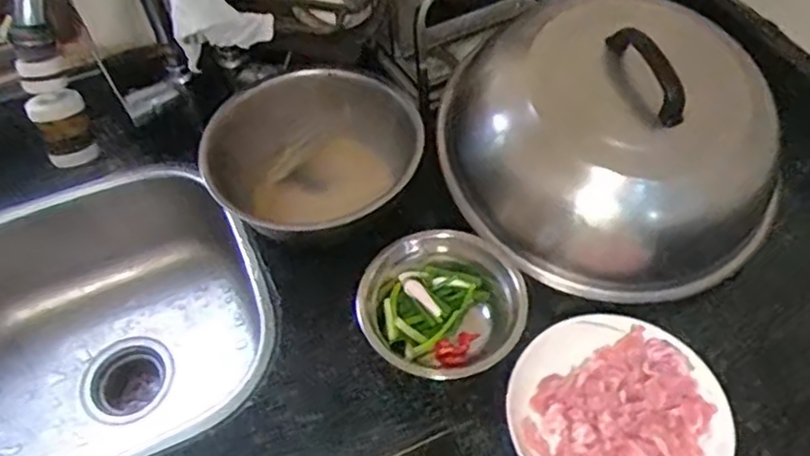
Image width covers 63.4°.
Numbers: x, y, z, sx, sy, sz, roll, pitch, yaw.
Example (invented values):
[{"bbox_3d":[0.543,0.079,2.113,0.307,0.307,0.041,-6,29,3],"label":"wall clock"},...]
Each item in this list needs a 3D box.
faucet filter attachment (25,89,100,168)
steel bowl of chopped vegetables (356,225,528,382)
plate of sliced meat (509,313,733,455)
[{"bbox_3d":[-0.295,-0.085,0.571,0.047,0.065,0.041,-29,58,-18],"label":"faucet filter attachment"},{"bbox_3d":[0.038,0.074,0.632,0.153,0.066,0.143,-1,54,2],"label":"steel bowl of chopped vegetables"},{"bbox_3d":[0.186,0.163,0.573,0.178,0.027,0.181,-1,54,2],"label":"plate of sliced meat"}]

